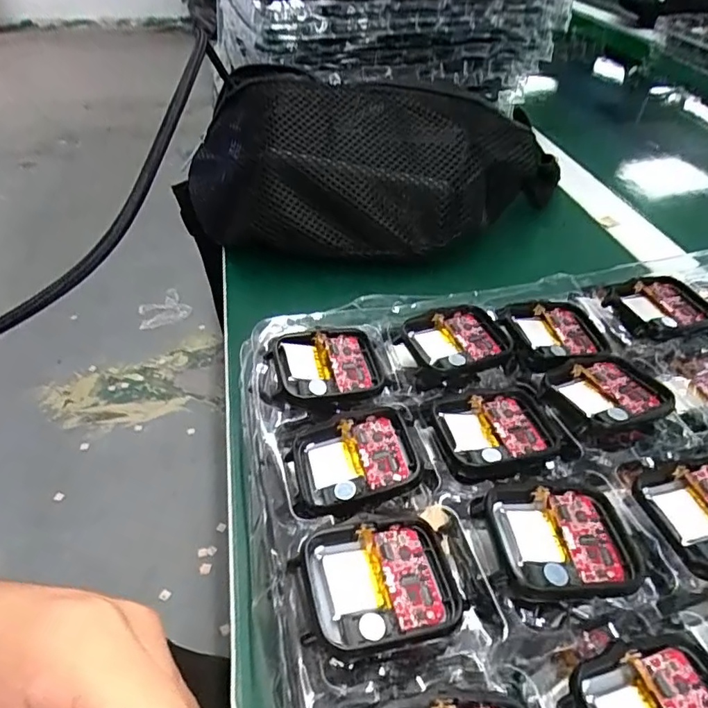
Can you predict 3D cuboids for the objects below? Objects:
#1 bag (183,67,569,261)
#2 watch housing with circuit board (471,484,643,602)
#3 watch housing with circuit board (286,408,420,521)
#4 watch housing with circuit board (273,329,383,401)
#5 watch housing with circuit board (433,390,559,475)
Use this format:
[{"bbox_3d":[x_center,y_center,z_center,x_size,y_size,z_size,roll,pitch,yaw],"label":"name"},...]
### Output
[{"bbox_3d":[0.012,-0.138,0.389,0.290,0.092,0.121,4,43,3],"label":"bag"},{"bbox_3d":[0.065,0.059,0.170,0.045,0.007,0.039,-4,43,-6],"label":"watch housing with circuit board"},{"bbox_3d":[0.000,0.039,0.195,0.044,0.012,0.037,-8,43,-10],"label":"watch housing with circuit board"},{"bbox_3d":[-0.011,0.004,0.227,0.042,0.007,0.037,-7,43,-9],"label":"watch housing with circuit board"},{"bbox_3d":[0.054,0.030,0.210,0.041,0.005,0.039,-6,43,-9],"label":"watch housing with circuit board"}]

